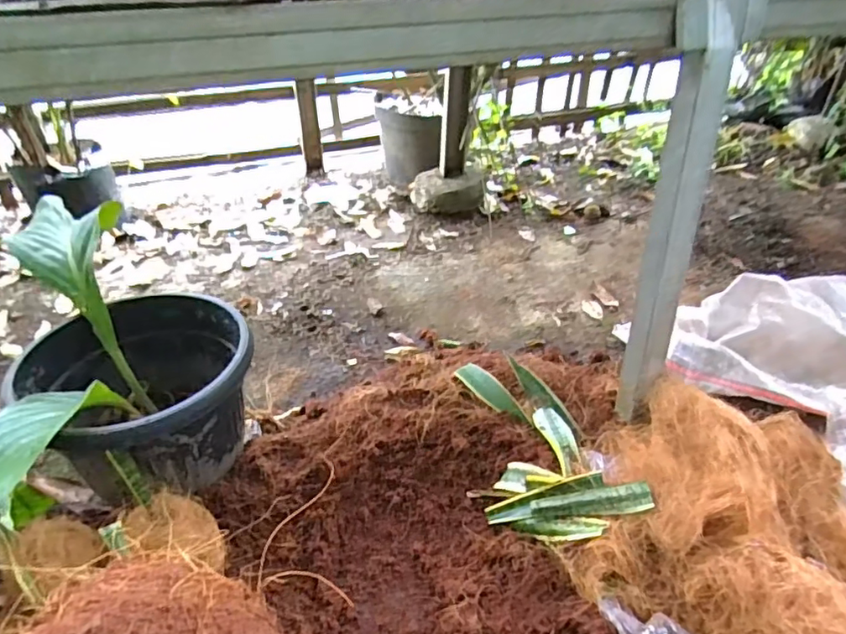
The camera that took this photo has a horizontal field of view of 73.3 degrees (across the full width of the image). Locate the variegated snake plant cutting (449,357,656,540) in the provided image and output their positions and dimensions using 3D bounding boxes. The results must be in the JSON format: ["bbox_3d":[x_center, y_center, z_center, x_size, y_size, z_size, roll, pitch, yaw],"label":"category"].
[{"bbox_3d":[0.175,0.210,0.958,0.216,0.089,0.396,-10,37,-11],"label":"variegated snake plant cutting"}]

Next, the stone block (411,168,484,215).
[{"bbox_3d":[0.077,-0.392,1.797,0.227,0.120,0.116,-3,37,-2],"label":"stone block"}]

